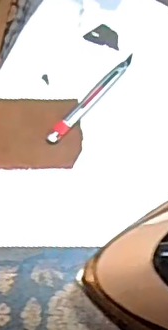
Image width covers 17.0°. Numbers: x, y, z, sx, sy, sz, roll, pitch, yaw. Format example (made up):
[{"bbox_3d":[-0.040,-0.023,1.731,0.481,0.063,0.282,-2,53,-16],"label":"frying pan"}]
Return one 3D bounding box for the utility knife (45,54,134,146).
[{"bbox_3d":[0.007,-0.083,0.701,0.020,0.018,0.150,41,79,10],"label":"utility knife"}]

